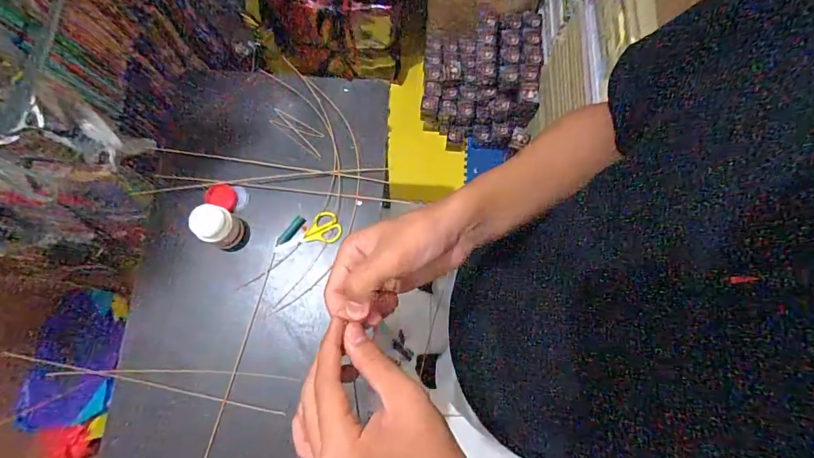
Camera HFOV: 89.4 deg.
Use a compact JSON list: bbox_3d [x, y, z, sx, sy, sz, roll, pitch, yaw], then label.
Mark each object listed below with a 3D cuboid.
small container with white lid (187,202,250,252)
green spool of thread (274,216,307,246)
[{"bbox_3d":[-0.301,-0.001,0.665,0.060,0.084,0.056,0,76,0],"label":"small container with white lid"},{"bbox_3d":[-0.200,0.004,0.704,0.020,0.011,0.065,36,78,8],"label":"green spool of thread"}]

